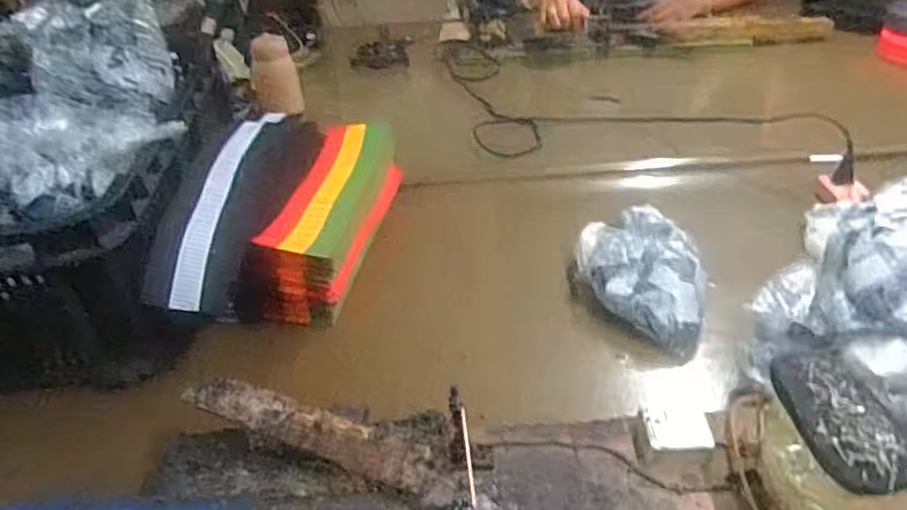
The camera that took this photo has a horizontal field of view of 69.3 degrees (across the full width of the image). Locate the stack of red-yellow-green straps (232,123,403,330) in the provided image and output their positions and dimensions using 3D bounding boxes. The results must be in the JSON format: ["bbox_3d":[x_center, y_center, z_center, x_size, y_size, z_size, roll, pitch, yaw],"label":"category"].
[{"bbox_3d":[-0.143,-0.047,0.786,0.100,0.094,0.321,4,35,12],"label":"stack of red-yellow-green straps"}]

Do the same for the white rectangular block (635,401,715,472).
[{"bbox_3d":[0.167,0.136,0.495,0.051,0.024,0.044,0,35,7],"label":"white rectangular block"}]

